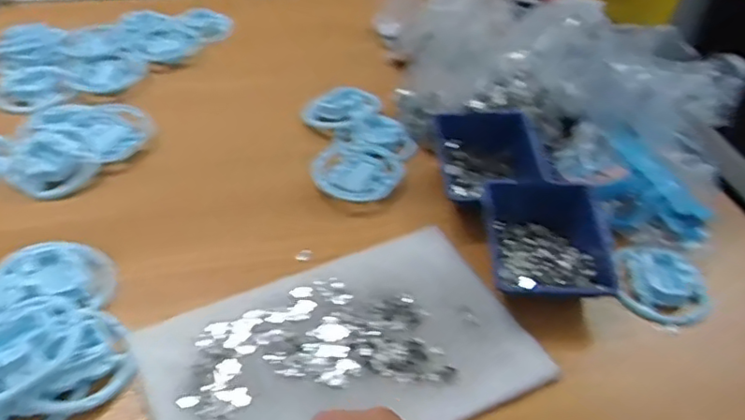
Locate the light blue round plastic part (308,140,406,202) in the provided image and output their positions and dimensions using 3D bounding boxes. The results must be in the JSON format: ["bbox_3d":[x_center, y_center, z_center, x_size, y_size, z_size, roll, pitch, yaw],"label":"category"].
[{"bbox_3d":[-0.019,-0.047,0.755,0.107,0.013,0.099,2,43,-2],"label":"light blue round plastic part"}]

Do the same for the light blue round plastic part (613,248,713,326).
[{"bbox_3d":[0.301,0.074,0.643,0.089,0.023,0.093,11,44,7],"label":"light blue round plastic part"}]

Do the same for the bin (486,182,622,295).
[{"bbox_3d":[0.179,0.032,0.637,0.121,0.047,0.144,0,44,-4],"label":"bin"}]

